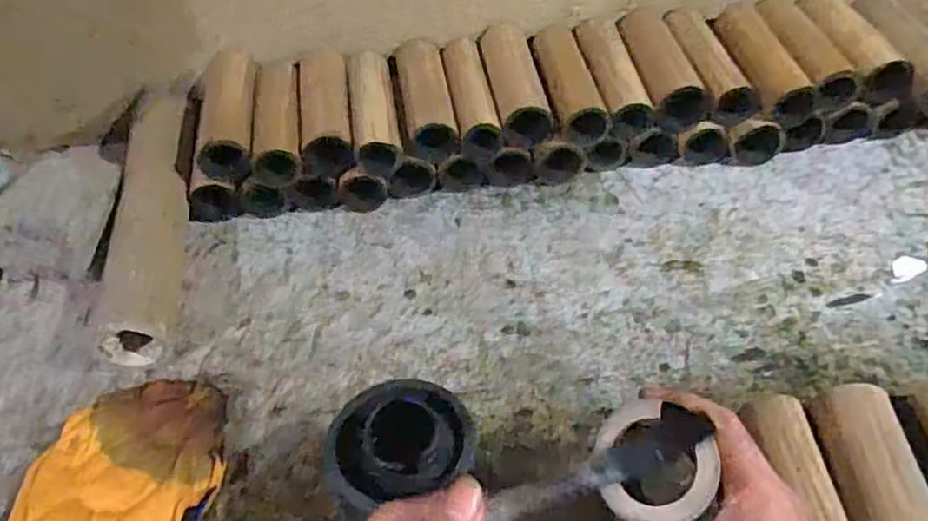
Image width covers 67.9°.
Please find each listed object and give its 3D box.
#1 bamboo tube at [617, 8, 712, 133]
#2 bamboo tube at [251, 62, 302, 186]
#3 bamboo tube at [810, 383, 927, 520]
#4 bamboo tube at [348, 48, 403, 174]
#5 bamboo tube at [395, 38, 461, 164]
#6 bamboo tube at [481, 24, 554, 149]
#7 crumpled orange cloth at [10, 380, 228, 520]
[{"bbox_3d":[0.224,-0.228,0.800,0.066,0.051,0.178,-7,45,-3],"label":"bamboo tube"},{"bbox_3d":[-0.211,-0.164,0.787,0.056,0.045,0.170,-7,57,-3],"label":"bamboo tube"},{"bbox_3d":[0.300,0.173,0.486,0.059,0.047,0.180,-1,45,3],"label":"bamboo tube"},{"bbox_3d":[-0.102,-0.174,0.798,0.048,0.054,0.179,-8,45,-4],"label":"bamboo tube"},{"bbox_3d":[-0.043,-0.191,0.805,0.059,0.054,0.170,-9,45,-4],"label":"bamboo tube"},{"bbox_3d":[0.058,-0.207,0.802,0.056,0.054,0.175,-8,45,-3],"label":"bamboo tube"},{"bbox_3d":[-0.275,0.171,0.558,0.150,0.021,0.160,-8,45,-4],"label":"crumpled orange cloth"}]

